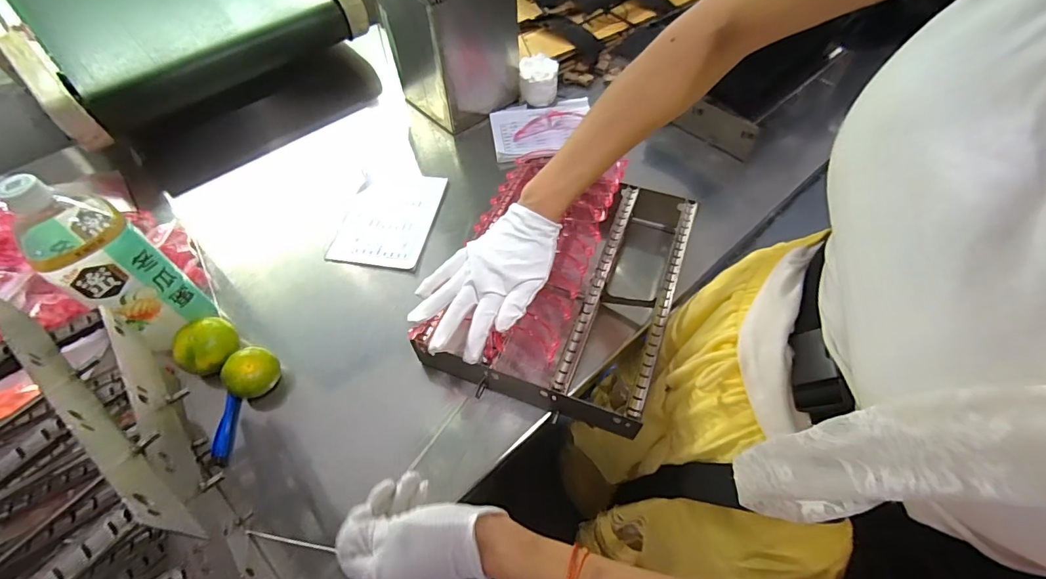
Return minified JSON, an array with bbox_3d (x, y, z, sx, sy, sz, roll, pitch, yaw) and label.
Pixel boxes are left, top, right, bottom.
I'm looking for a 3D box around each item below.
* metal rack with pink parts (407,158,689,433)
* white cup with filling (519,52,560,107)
[{"bbox_3d":[0.058,-0.012,0.538,0.235,0.069,0.311,18,58,12],"label":"metal rack with pink parts"},{"bbox_3d":[0.028,-0.366,0.779,0.065,0.059,0.064,0,57,0],"label":"white cup with filling"}]

